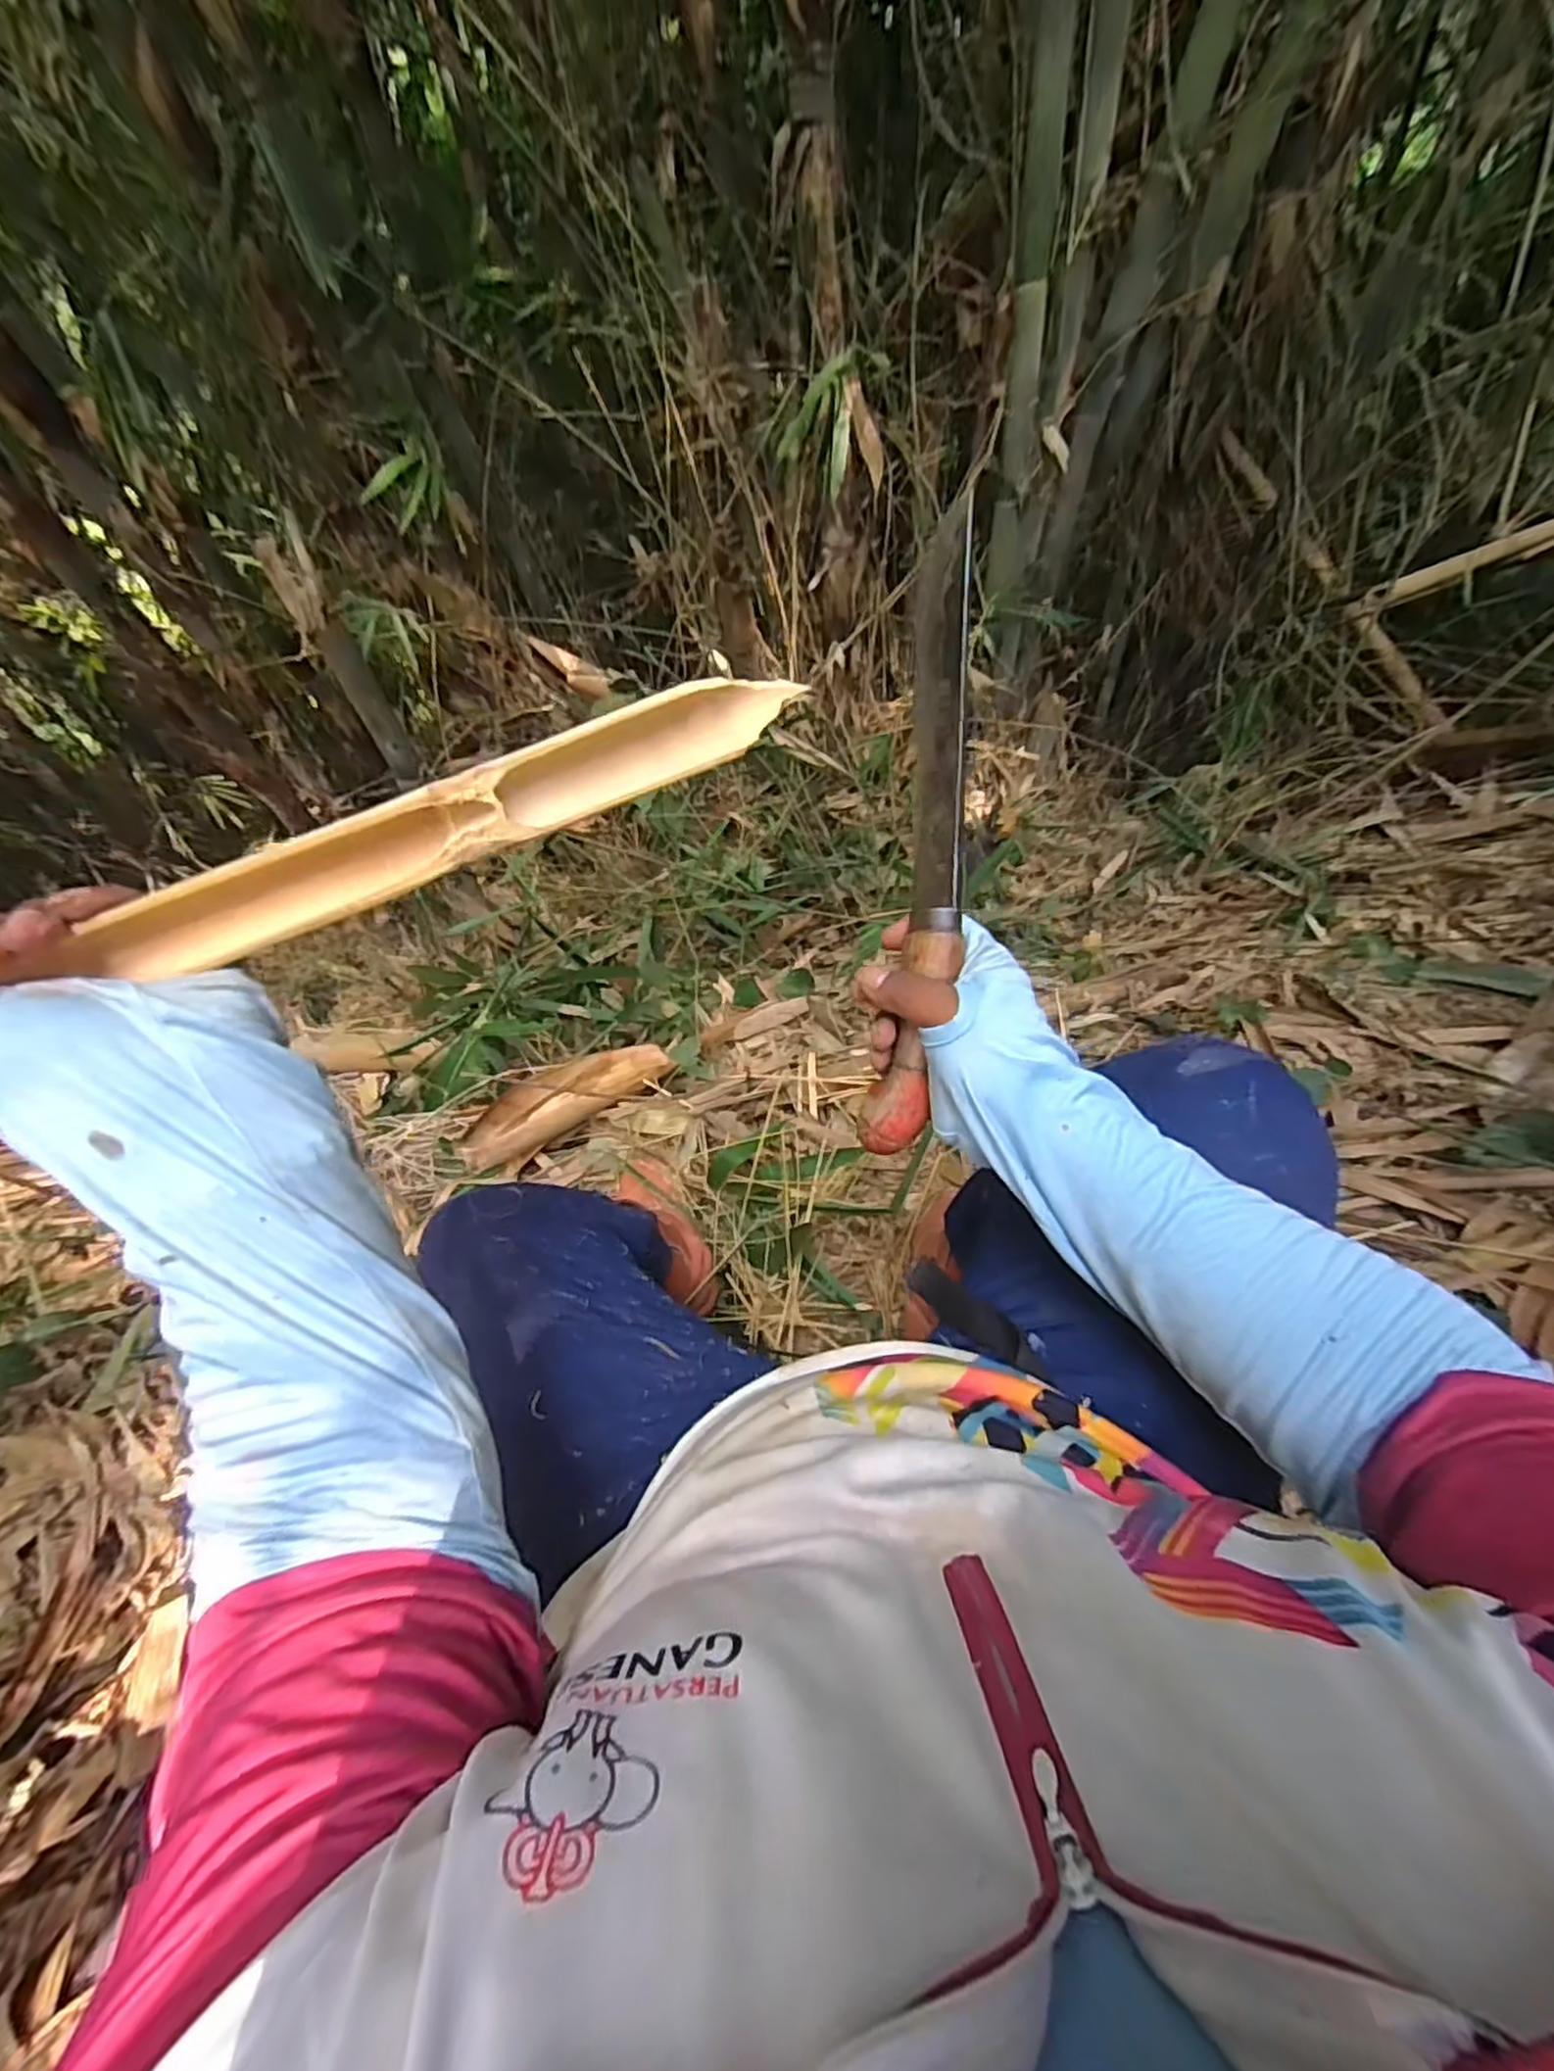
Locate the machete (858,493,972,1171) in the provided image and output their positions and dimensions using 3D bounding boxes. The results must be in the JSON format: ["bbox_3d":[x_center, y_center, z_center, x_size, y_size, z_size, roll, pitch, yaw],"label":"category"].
[{"bbox_3d":[0.082,-0.106,0.411,0.038,0.032,0.343,6,92,7],"label":"machete"}]

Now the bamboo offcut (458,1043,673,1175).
[{"bbox_3d":[-0.330,0.094,1.168,0.349,0.052,0.097,-29,59,-33],"label":"bamboo offcut"}]

